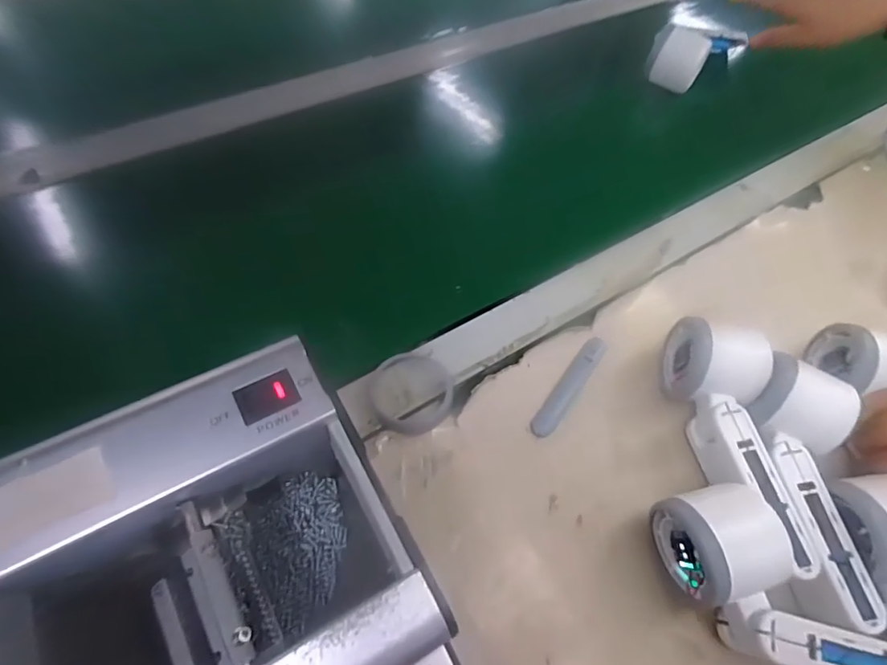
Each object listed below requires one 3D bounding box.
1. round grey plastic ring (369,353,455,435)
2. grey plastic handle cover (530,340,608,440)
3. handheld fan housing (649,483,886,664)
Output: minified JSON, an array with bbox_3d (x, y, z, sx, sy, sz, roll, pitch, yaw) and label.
[{"bbox_3d":[-0.022,0.038,0.334,0.057,0.010,0.058,2,58,-4],"label":"round grey plastic ring"},{"bbox_3d":[0.093,0.038,0.355,0.017,0.008,0.092,34,62,15],"label":"grey plastic handle cover"},{"bbox_3d":[0.185,0.147,0.264,0.062,0.052,0.148,-39,69,-24],"label":"handheld fan housing"}]

